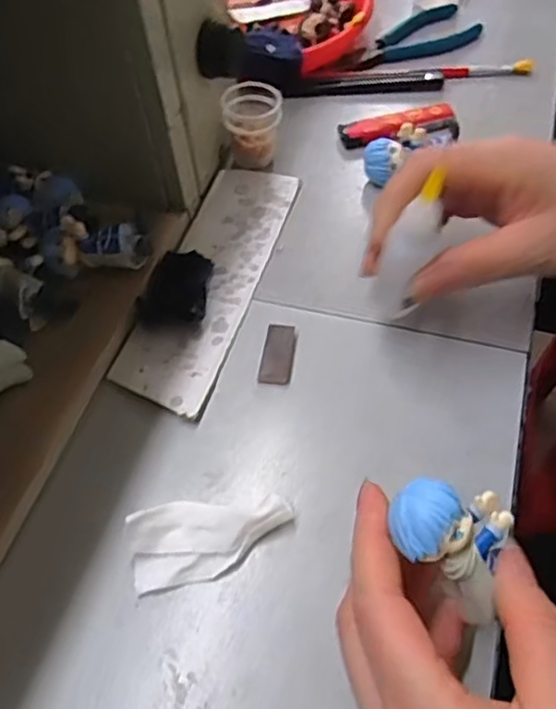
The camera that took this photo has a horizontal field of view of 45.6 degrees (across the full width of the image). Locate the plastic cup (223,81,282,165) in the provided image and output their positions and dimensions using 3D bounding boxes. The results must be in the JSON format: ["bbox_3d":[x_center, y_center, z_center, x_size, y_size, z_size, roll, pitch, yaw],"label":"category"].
[{"bbox_3d":[-0.015,-0.150,0.431,0.035,0.042,0.036,-2,55,3],"label":"plastic cup"}]

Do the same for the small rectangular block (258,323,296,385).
[{"bbox_3d":[0.000,-0.001,0.350,0.017,0.004,0.037,6,56,9],"label":"small rectangular block"}]

